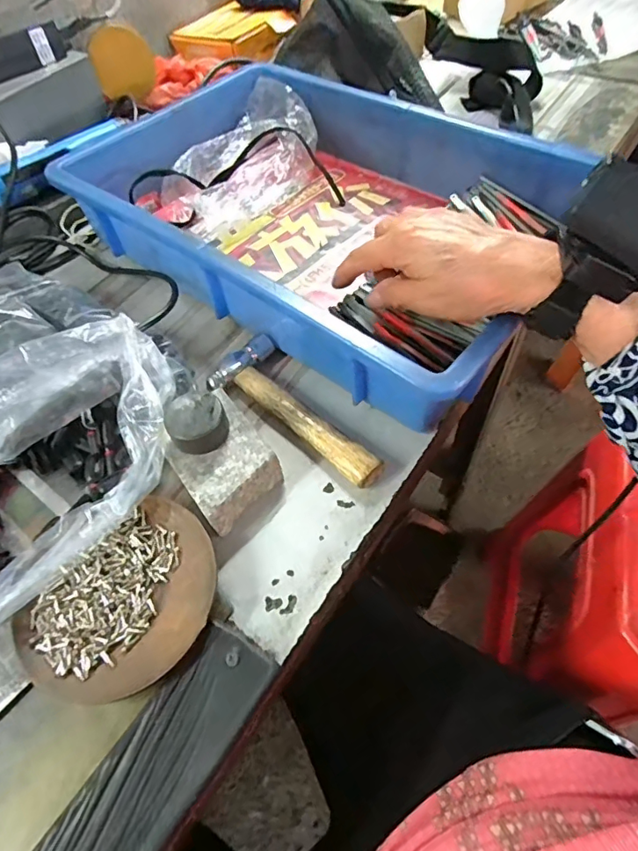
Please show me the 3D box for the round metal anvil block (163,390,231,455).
[{"bbox_3d":[-0.079,-0.002,0.322,0.037,0.023,0.039,-3,55,4],"label":"round metal anvil block"}]

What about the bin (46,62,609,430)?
[{"bbox_3d":[0.003,-0.194,0.446,0.423,0.075,0.277,33,64,25],"label":"bin"}]

